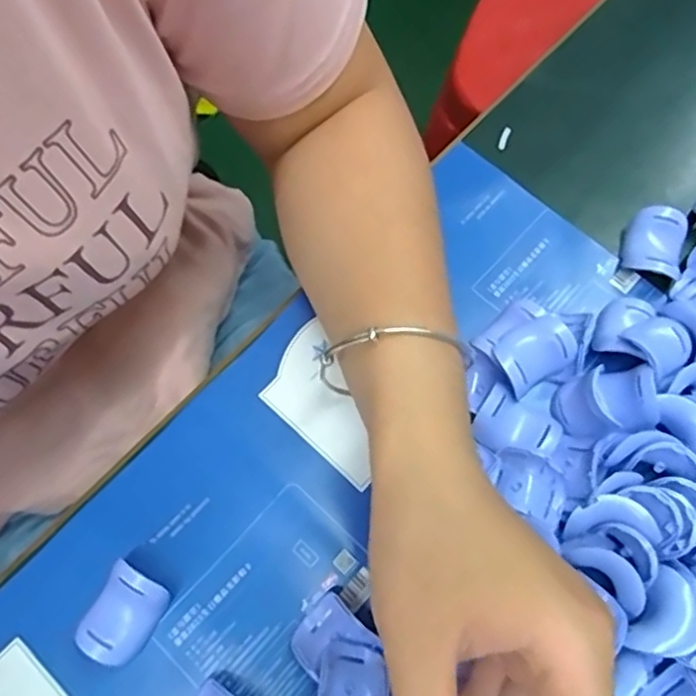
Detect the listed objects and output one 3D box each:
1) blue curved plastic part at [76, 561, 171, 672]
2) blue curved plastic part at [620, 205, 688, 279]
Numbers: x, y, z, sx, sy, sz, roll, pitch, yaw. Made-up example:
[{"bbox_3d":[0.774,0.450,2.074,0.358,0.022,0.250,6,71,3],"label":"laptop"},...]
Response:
[{"bbox_3d":[-0.097,0.117,0.278,0.025,0.021,0.038,30,74,8],"label":"blue curved plastic part"},{"bbox_3d":[0.158,-0.054,0.329,0.029,0.021,0.034,19,73,5],"label":"blue curved plastic part"}]

